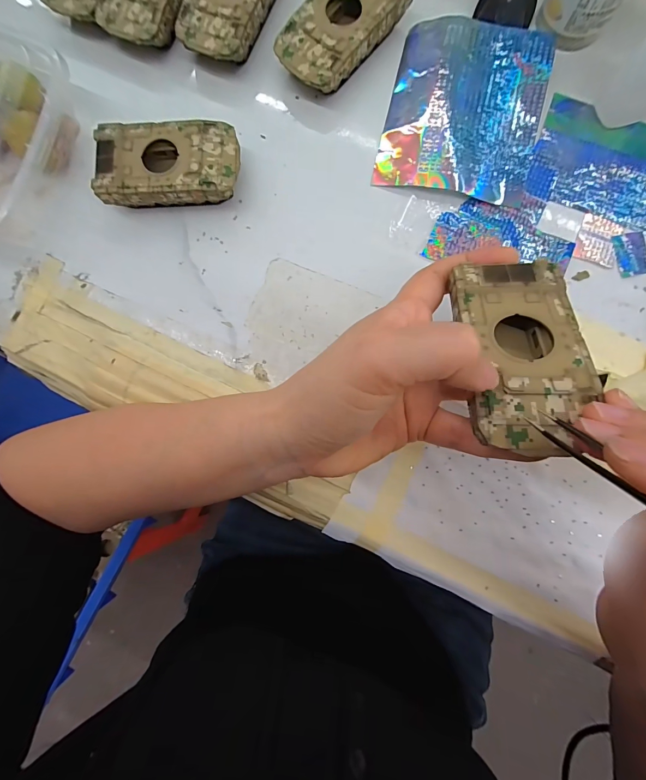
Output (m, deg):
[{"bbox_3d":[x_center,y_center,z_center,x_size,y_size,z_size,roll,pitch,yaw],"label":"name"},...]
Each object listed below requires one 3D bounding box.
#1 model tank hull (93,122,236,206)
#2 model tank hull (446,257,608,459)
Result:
[{"bbox_3d":[-0.105,-0.155,0.242,0.094,0.026,0.051,0,85,3],"label":"model tank hull"},{"bbox_3d":[0.086,-0.017,0.155,0.052,0.017,0.093,7,64,4],"label":"model tank hull"}]

